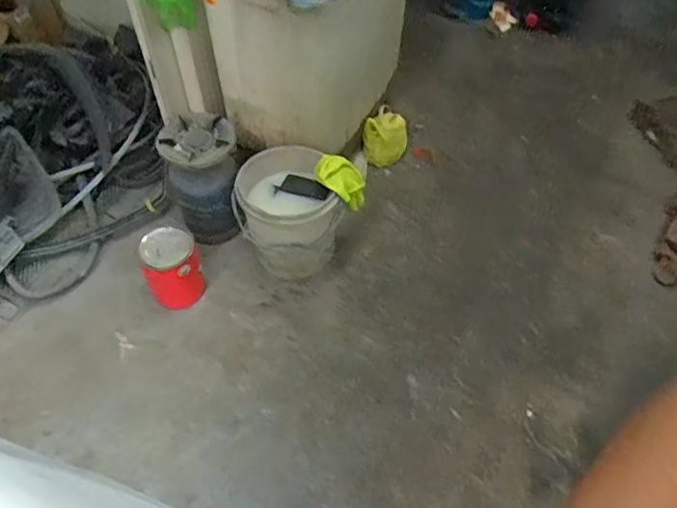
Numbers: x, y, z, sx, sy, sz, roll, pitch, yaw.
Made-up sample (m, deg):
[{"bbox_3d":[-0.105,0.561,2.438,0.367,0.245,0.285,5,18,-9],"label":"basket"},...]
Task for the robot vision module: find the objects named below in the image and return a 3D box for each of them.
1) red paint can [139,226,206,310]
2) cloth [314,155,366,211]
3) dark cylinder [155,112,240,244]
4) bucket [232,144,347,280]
[{"bbox_3d":[-0.475,0.049,1.603,0.162,0.252,0.157,0,52,0],"label":"red paint can"},{"bbox_3d":[0.002,-0.200,1.573,0.146,0.170,0.093,7,52,6],"label":"cloth"},{"bbox_3d":[-0.400,-0.210,1.674,0.217,0.326,0.247,-9,52,-6],"label":"dark cylinder"},{"bbox_3d":[-0.146,-0.124,1.644,0.307,0.255,0.281,3,51,-1],"label":"bucket"}]

